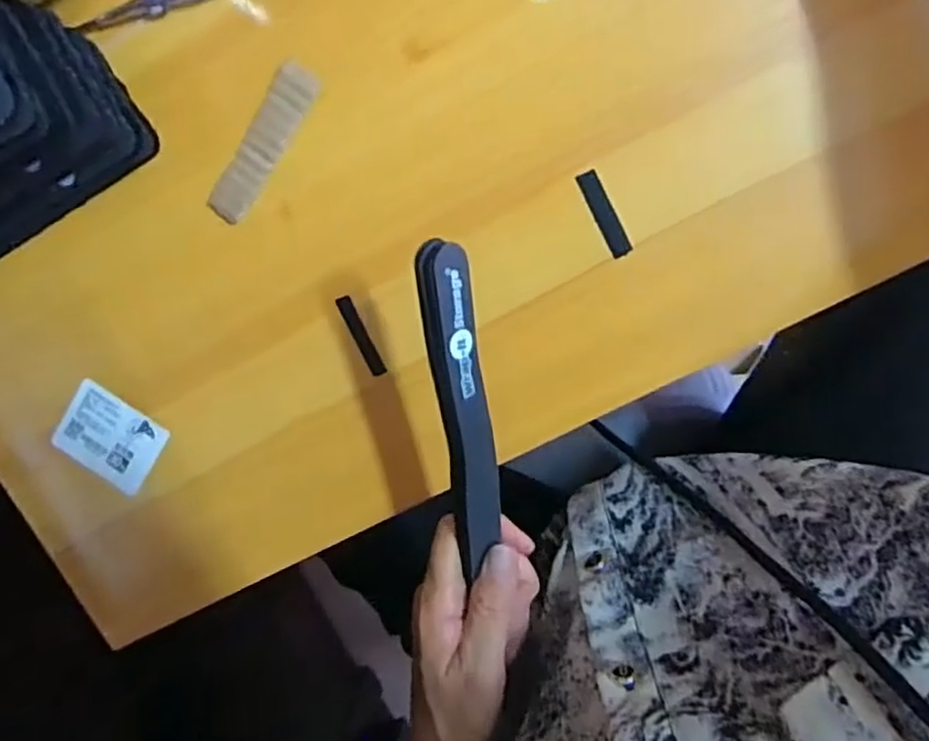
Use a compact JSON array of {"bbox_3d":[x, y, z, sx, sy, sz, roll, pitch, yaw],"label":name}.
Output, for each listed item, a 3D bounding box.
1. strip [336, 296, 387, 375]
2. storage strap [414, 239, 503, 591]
[{"bbox_3d":[-0.058,-0.019,0.404,0.008,0.004,0.047,-25,99,10],"label":"strip"},{"bbox_3d":[0.000,0.021,0.322,0.022,0.014,0.154,-7,111,4],"label":"storage strap"}]

